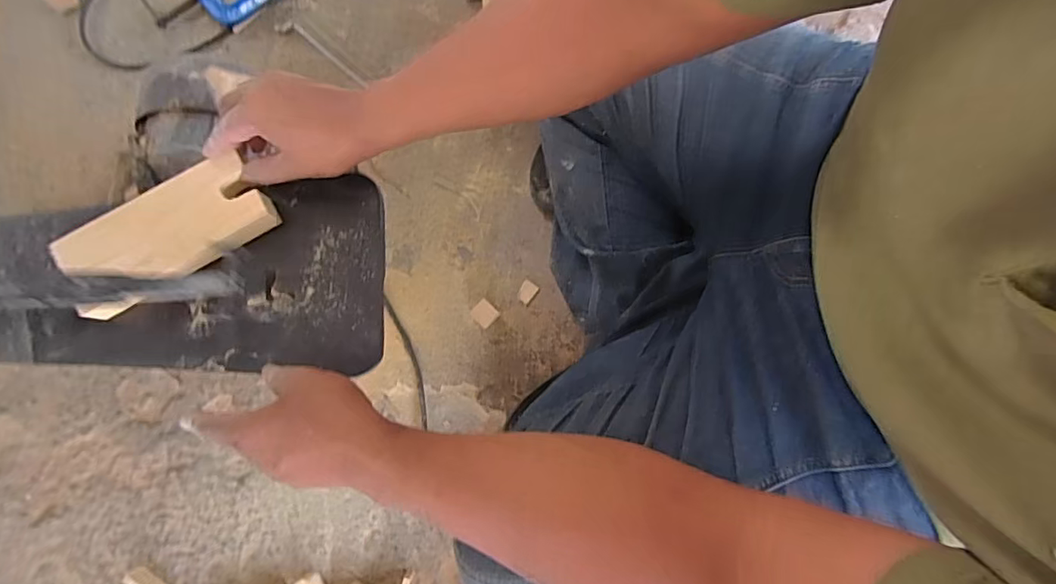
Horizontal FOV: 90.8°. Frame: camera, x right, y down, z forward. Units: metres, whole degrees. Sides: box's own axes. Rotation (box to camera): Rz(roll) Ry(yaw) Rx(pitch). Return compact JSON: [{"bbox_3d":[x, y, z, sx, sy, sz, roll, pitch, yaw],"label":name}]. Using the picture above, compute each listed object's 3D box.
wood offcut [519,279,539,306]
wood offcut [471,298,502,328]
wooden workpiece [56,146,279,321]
[{"bbox_3d":[-0.001,0.000,0.646,0.021,0.004,0.027,33,80,6],"label":"wood offcut"},{"bbox_3d":[-0.052,0.026,0.631,0.029,0.004,0.026,44,83,7],"label":"wood offcut"},{"bbox_3d":[-0.313,-0.049,0.453,0.175,0.023,0.089,-29,80,-6],"label":"wooden workpiece"}]

